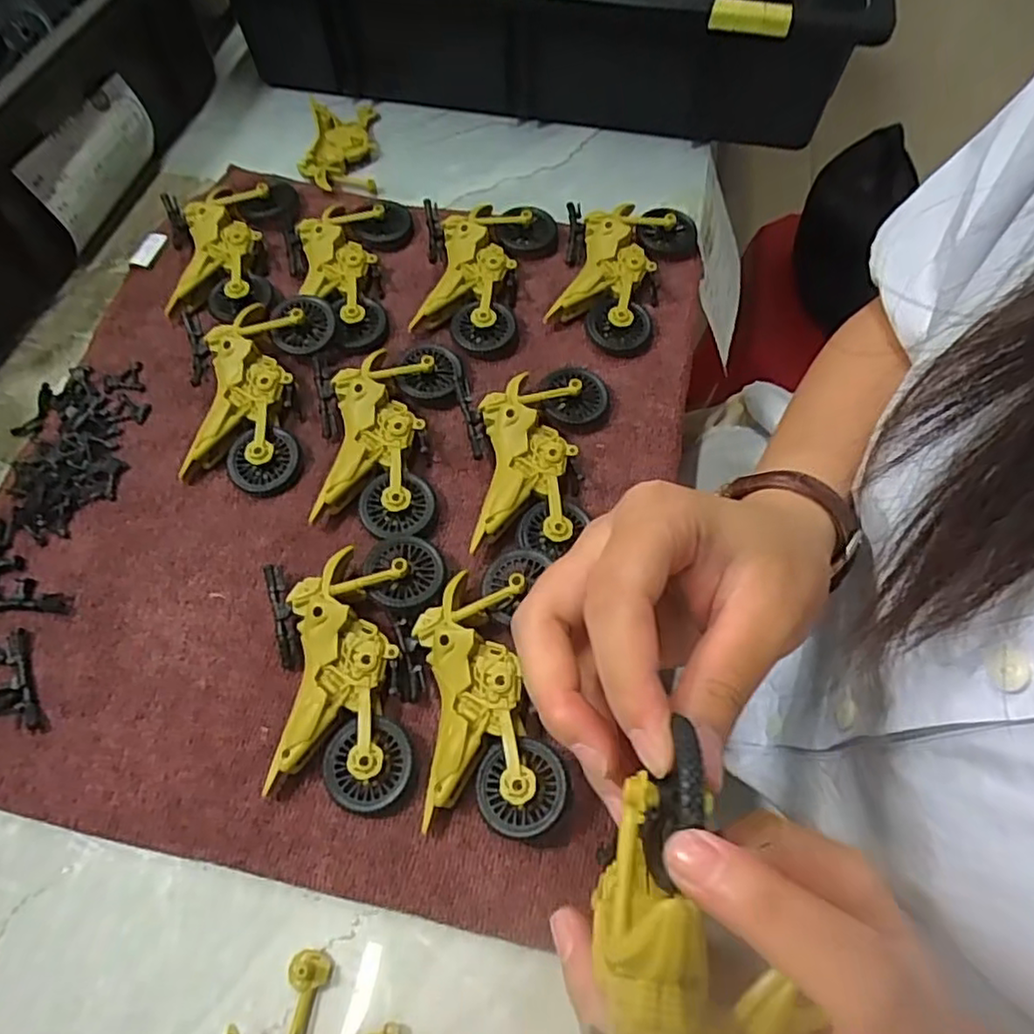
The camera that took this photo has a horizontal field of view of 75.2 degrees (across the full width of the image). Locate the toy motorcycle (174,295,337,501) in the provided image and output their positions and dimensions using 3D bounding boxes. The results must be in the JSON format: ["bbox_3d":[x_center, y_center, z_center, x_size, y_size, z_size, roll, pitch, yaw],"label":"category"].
[{"bbox_3d":[-0.146,-0.071,0.358,0.074,0.023,0.112,6,64,2],"label":"toy motorcycle"}]

